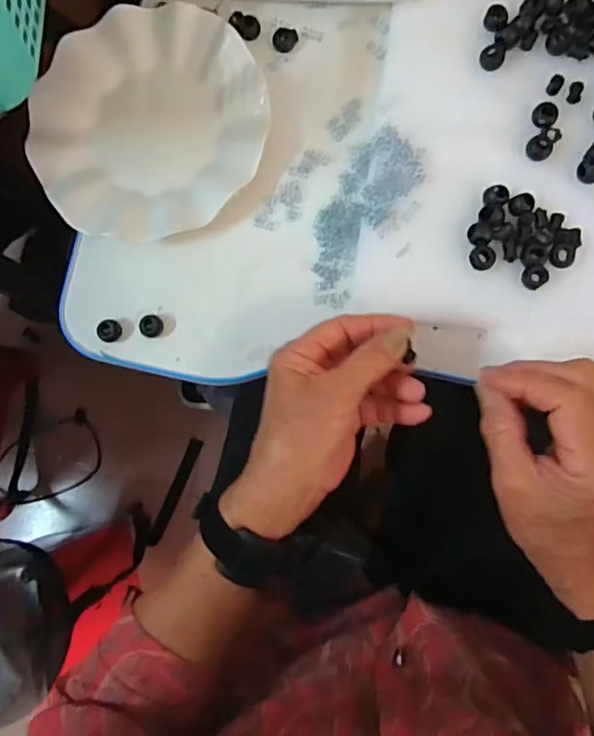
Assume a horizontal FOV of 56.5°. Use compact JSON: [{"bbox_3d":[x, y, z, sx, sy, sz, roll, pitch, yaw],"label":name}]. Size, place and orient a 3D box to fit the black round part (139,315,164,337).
[{"bbox_3d":[-0.111,-0.032,0.420,0.017,0.011,0.017,-1,84,5],"label":"black round part"}]

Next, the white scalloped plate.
[{"bbox_3d":[-0.116,-0.192,0.427,0.178,0.022,0.173,-1,84,5],"label":"white scalloped plate"}]

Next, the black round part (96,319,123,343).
[{"bbox_3d":[-0.143,-0.028,0.422,0.018,0.011,0.017,-1,84,5],"label":"black round part"}]

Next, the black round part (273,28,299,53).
[{"bbox_3d":[-0.009,-0.259,0.435,0.017,0.009,0.018,-1,84,5],"label":"black round part"}]

